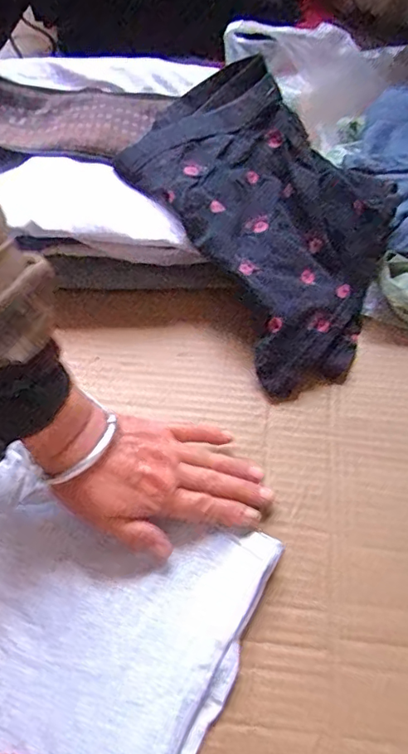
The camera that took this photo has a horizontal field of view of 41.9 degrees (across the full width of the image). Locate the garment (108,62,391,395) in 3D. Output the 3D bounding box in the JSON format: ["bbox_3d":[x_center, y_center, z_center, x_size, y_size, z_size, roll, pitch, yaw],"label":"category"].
[{"bbox_3d":[0.058,-0.152,0.499,0.196,0.081,0.313,-30,63,-18],"label":"garment"}]

